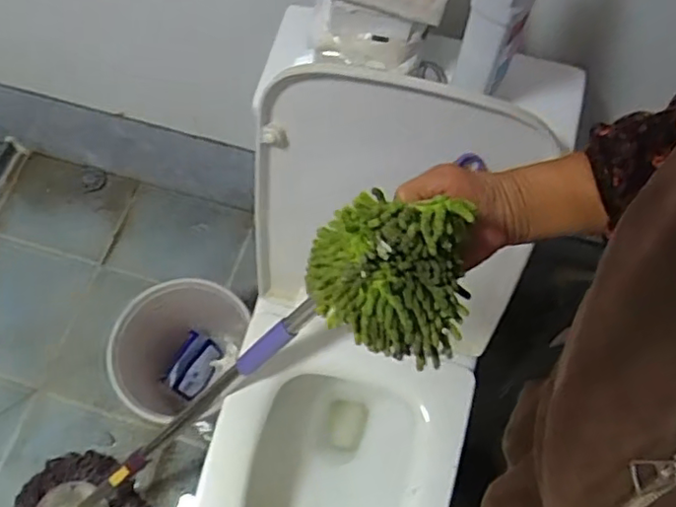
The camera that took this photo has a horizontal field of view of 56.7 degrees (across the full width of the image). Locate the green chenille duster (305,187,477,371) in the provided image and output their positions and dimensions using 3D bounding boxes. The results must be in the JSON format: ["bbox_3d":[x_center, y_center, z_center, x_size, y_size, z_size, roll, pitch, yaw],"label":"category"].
[{"bbox_3d":[0.037,0.013,0.449,0.123,0.079,0.095,21,67,8],"label":"green chenille duster"}]

